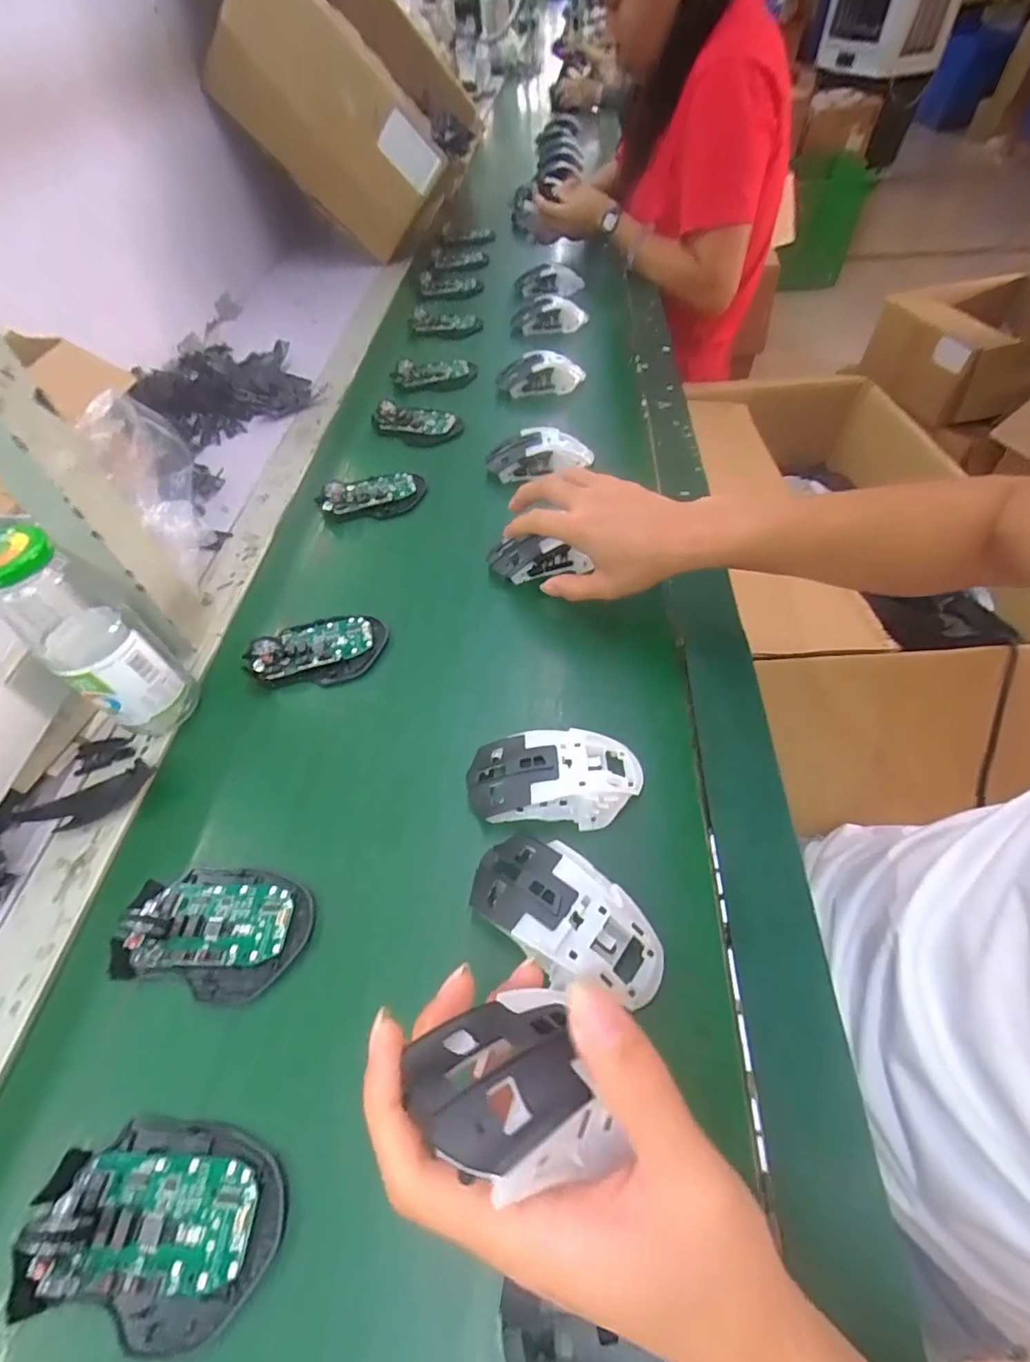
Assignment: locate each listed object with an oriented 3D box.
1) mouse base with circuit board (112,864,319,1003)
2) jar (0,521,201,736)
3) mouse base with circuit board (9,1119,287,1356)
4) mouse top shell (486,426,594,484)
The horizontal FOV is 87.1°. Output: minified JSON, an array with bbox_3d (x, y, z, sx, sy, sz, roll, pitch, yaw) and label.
[{"bbox_3d":[-0.182,0.146,0.324,0.106,0.028,0.070,7,54,9],"label":"mouse base with circuit board"},{"bbox_3d":[-0.288,-0.028,0.372,0.060,0.162,0.061,31,61,24],"label":"jar"},{"bbox_3d":[-0.167,0.249,0.246,0.111,0.032,0.072,3,54,7],"label":"mouse base with circuit board"},{"bbox_3d":[0.027,-0.244,0.589,0.114,0.042,0.048,-7,53,-1],"label":"mouse top shell"}]

